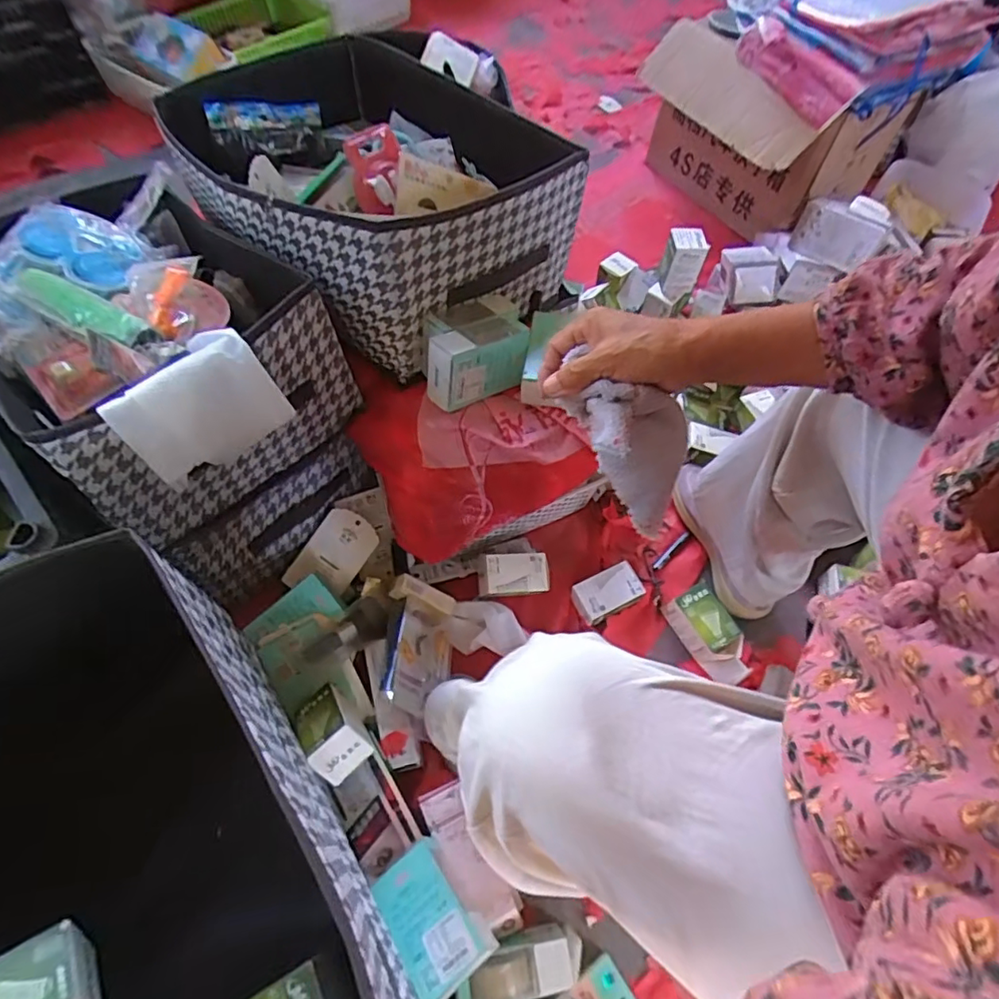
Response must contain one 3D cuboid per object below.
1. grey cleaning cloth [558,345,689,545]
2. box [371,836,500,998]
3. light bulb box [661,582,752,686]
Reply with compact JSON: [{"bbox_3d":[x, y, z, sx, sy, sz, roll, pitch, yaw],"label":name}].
[{"bbox_3d":[0.113,-0.025,0.473,0.075,0.174,0.062,2,57,30],"label":"grey cleaning cloth"},{"bbox_3d":[-0.062,0.375,0.511,0.069,0.027,0.108,-31,67,-18],"label":"box"},{"bbox_3d":[0.271,0.173,0.727,0.059,0.044,0.124,-25,65,-16],"label":"light bulb box"}]

